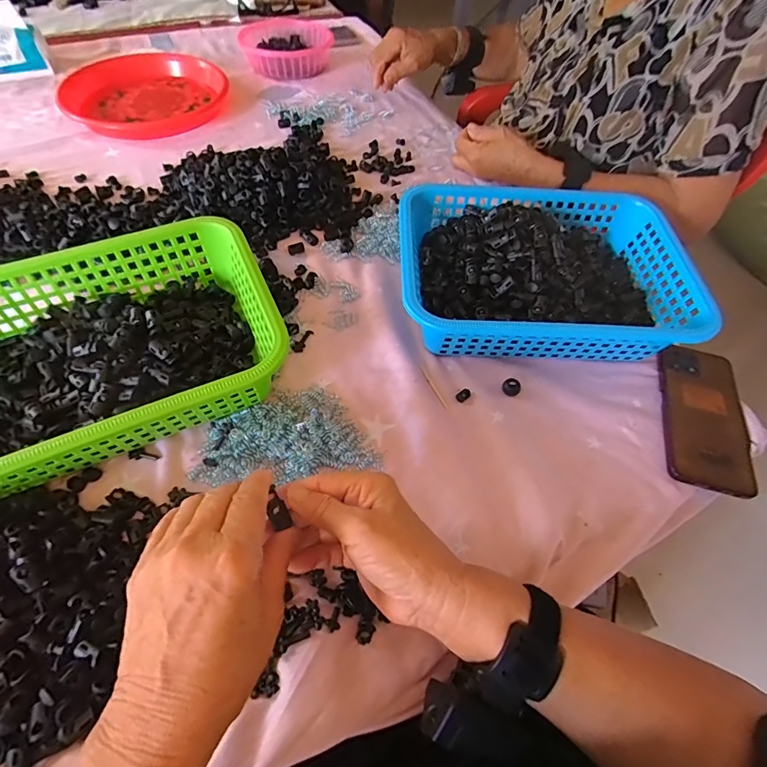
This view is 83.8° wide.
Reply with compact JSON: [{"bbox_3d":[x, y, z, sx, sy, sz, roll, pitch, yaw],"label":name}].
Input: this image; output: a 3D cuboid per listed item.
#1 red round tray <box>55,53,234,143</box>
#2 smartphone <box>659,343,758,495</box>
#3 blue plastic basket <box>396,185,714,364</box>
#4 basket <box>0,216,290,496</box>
[{"bbox_3d":[-0.386,-0.472,0.688,0.217,0.037,0.210,2,58,-3],"label":"red round tray"},{"bbox_3d":[0.321,0.032,0.426,0.078,0.014,0.154,15,58,5],"label":"smartphone"},{"bbox_3d":[0.163,-0.118,0.466,0.288,0.082,0.205,4,58,-2],"label":"blue plastic basket"},{"bbox_3d":[-0.248,-0.031,0.383,0.292,0.071,0.208,-21,62,-17],"label":"basket"}]

